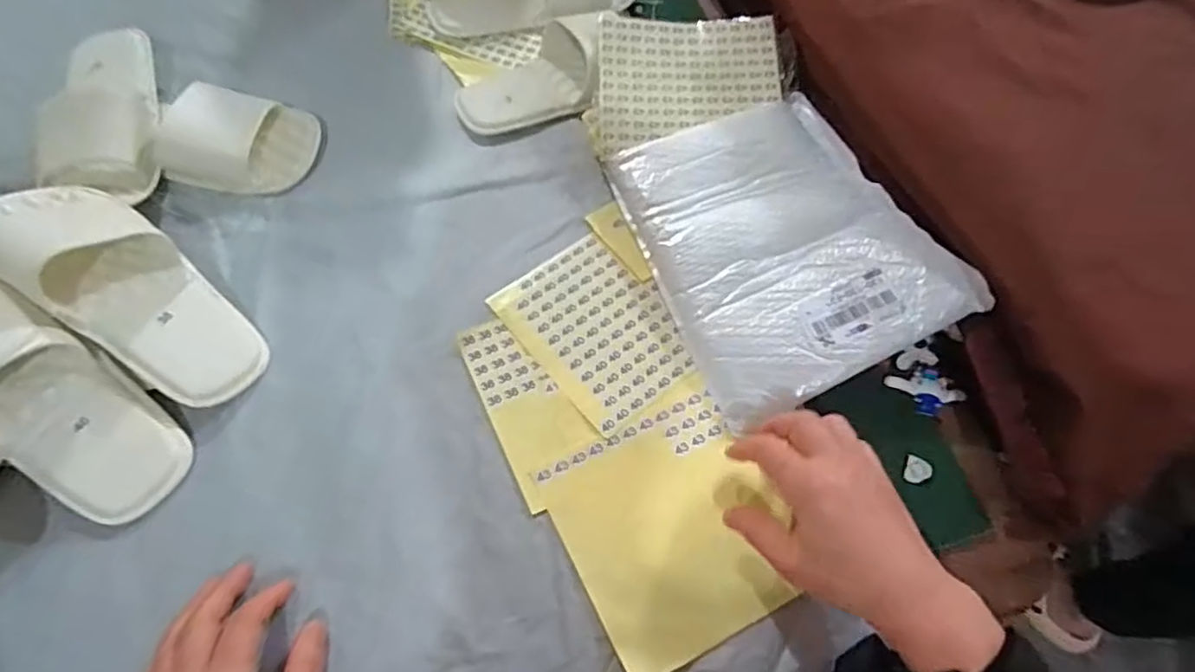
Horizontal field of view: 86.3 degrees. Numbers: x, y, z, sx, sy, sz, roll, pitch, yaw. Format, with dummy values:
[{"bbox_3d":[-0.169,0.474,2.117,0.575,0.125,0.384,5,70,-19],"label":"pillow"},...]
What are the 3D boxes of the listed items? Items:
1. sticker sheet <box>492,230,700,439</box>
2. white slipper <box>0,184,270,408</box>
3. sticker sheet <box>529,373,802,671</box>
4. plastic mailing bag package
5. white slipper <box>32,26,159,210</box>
[{"bbox_3d":[0.001,-0.007,0.515,0.112,0.010,0.156,-36,68,-16],"label":"sticker sheet"},{"bbox_3d":[-0.355,-0.038,0.474,0.233,0.052,0.093,40,69,-1],"label":"white slipper"},{"bbox_3d":[0.052,0.127,0.440,0.146,0.007,0.157,-26,66,-12],"label":"sticker sheet"},{"bbox_3d":[0.145,-0.082,0.523,0.201,0.030,0.265,-23,62,0],"label":"plastic mailing bag package"},{"bbox_3d":[-0.459,-0.202,0.584,0.100,0.060,0.212,-18,65,-8],"label":"white slipper"}]

